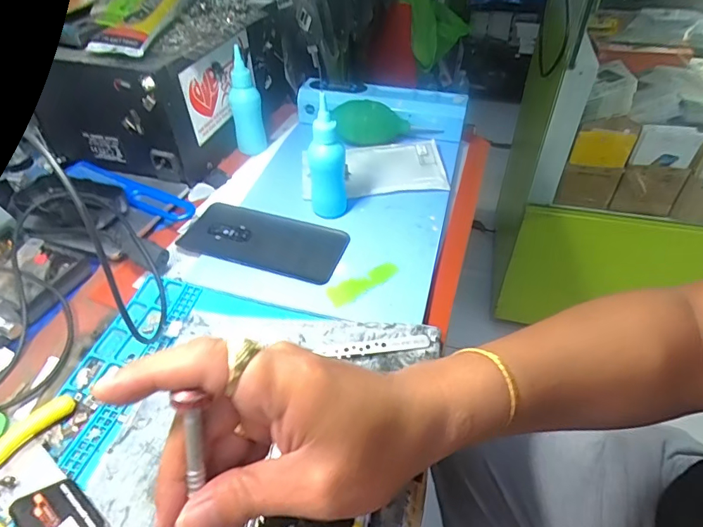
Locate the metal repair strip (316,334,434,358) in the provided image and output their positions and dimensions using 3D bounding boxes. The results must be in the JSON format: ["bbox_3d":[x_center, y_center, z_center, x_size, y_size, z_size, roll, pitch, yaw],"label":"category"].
[{"bbox_3d":[0.019,0.062,0.346,0.077,0.004,0.011,-6,54,-2],"label":"metal repair strip"}]

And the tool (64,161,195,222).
[{"bbox_3d":[-0.239,-0.079,0.481,0.186,0.013,0.031,22,48,23],"label":"tool"}]

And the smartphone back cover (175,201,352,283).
[{"bbox_3d":[-0.084,-0.023,0.437,0.153,0.005,0.069,13,45,14],"label":"smartphone back cover"}]

